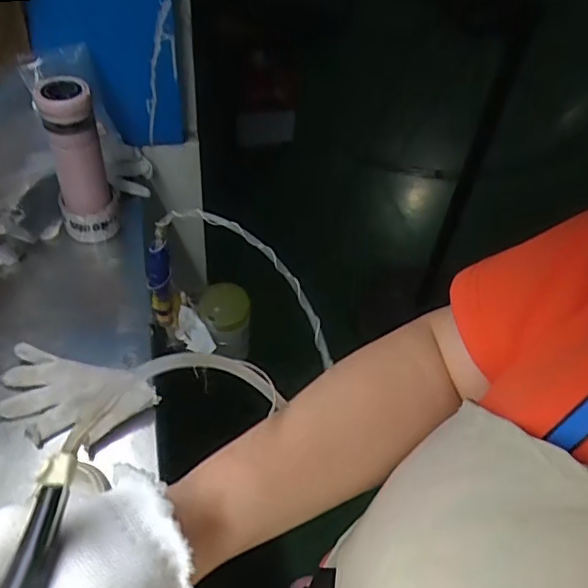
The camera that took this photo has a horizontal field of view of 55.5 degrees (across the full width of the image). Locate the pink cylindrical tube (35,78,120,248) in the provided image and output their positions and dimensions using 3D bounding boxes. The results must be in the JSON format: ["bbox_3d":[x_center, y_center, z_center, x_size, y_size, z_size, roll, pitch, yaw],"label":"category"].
[{"bbox_3d":[-0.300,-0.174,0.784,0.078,0.239,0.074,3,50,-3],"label":"pink cylindrical tube"}]

